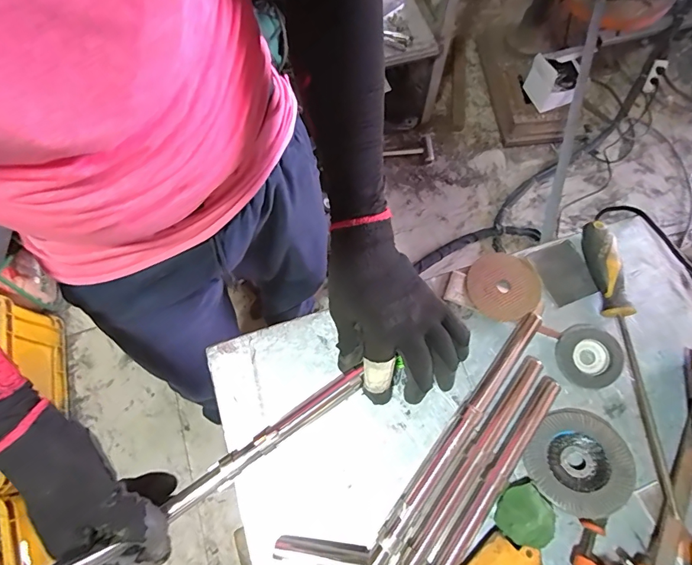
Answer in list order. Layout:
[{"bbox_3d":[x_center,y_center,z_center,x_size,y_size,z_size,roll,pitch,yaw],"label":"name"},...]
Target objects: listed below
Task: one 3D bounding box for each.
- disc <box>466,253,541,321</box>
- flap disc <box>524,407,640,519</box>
[{"bbox_3d":[0.181,0.004,0.480,0.081,0.007,0.078,-1,70,2],"label":"disc"},{"bbox_3d":[0.229,0.176,0.407,0.087,0.008,0.095,-11,51,14],"label":"flap disc"}]

